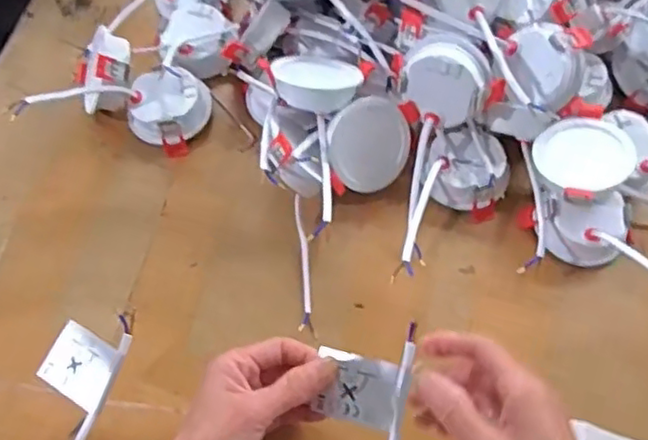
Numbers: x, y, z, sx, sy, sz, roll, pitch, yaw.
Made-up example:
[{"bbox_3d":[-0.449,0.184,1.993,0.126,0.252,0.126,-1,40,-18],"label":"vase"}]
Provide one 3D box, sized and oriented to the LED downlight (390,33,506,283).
[{"bbox_3d":[0.082,-0.054,0.495,0.082,0.049,0.192,14,81,9],"label":"LED downlight"}]

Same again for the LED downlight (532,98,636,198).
[{"bbox_3d":[0.201,-0.049,0.509,0.067,0.033,0.074,-33,60,1],"label":"LED downlight"}]

